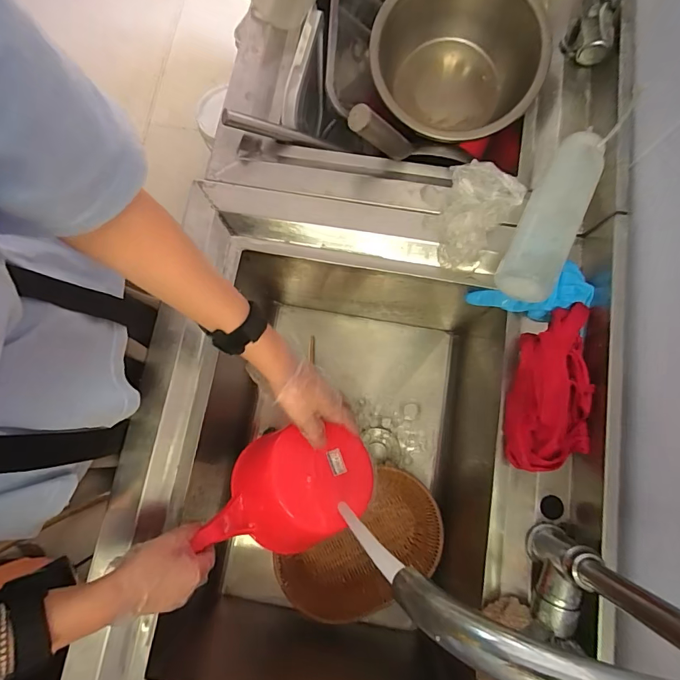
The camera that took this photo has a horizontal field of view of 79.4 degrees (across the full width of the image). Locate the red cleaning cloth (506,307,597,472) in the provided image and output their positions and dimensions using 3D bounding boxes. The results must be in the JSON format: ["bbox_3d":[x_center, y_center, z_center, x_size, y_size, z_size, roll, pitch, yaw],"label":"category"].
[{"bbox_3d":[0.248,0.054,0.486,0.076,0.047,0.193,7,78,2],"label":"red cleaning cloth"}]

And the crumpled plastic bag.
[{"bbox_3d":[0.186,-0.165,0.542,0.092,0.034,0.139,13,78,3],"label":"crumpled plastic bag"}]

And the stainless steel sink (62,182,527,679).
[{"bbox_3d":[-0.007,0.183,0.634,0.507,0.303,0.687,9,78,2],"label":"stainless steel sink"}]

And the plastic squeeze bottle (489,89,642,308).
[{"bbox_3d":[0.268,-0.161,0.511,0.066,0.083,0.227,29,80,6],"label":"plastic squeeze bottle"}]

